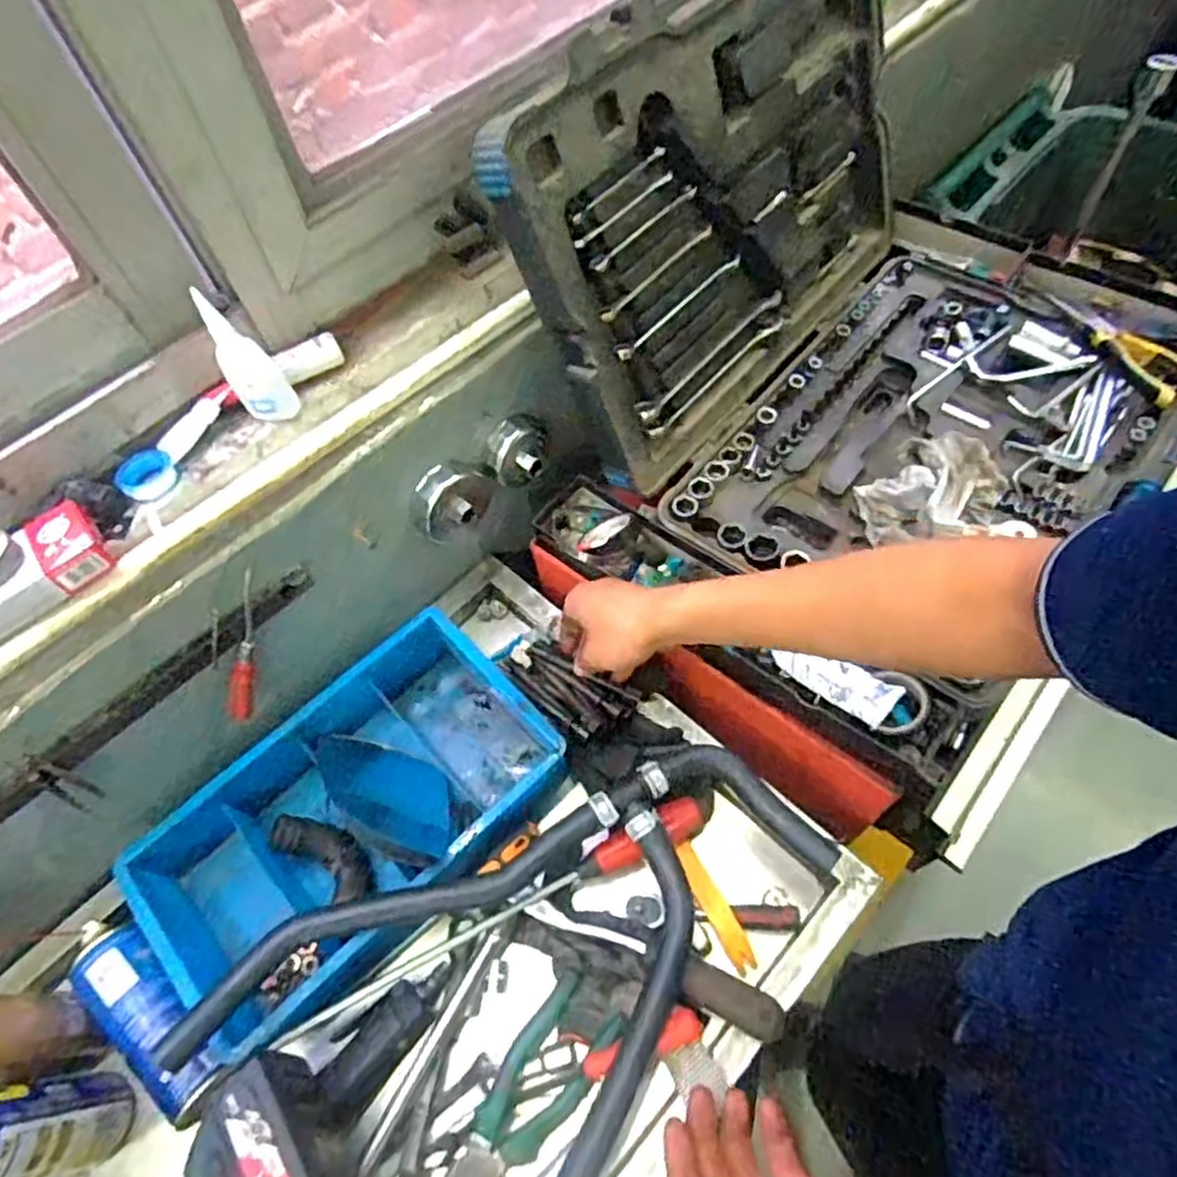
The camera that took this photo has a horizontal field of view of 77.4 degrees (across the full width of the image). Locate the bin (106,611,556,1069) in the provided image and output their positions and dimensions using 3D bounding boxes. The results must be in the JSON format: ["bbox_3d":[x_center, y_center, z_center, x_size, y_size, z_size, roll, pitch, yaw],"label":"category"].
[{"bbox_3d":[-0.207,0.208,0.668,0.355,0.088,0.220,-42,63,-18],"label":"bin"}]

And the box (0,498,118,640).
[{"bbox_3d":[-0.399,0.000,0.491,0.139,0.024,0.062,-38,62,-16],"label":"box"}]

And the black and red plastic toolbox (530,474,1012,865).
[{"bbox_3d":[0.149,0.069,0.741,0.462,0.192,0.148,33,67,23],"label":"black and red plastic toolbox"}]

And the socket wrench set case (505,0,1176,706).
[{"bbox_3d":[0.313,-0.295,0.666,0.493,0.356,0.569,33,68,23],"label":"socket wrench set case"}]

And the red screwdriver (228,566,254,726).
[{"bbox_3d":[-0.283,0.047,0.603,0.014,0.139,0.018,20,22,14],"label":"red screwdriver"}]

